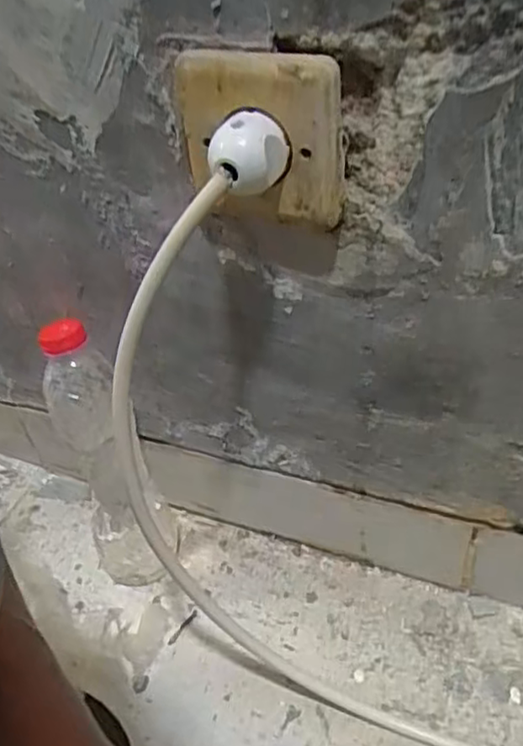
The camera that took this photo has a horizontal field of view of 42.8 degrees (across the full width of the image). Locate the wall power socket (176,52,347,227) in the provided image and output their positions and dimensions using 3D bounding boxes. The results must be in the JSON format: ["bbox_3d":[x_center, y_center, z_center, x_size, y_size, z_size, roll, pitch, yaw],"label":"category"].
[{"bbox_3d":[-0.005,-0.104,0.313,0.082,0.080,0.029,11,44,20],"label":"wall power socket"}]

